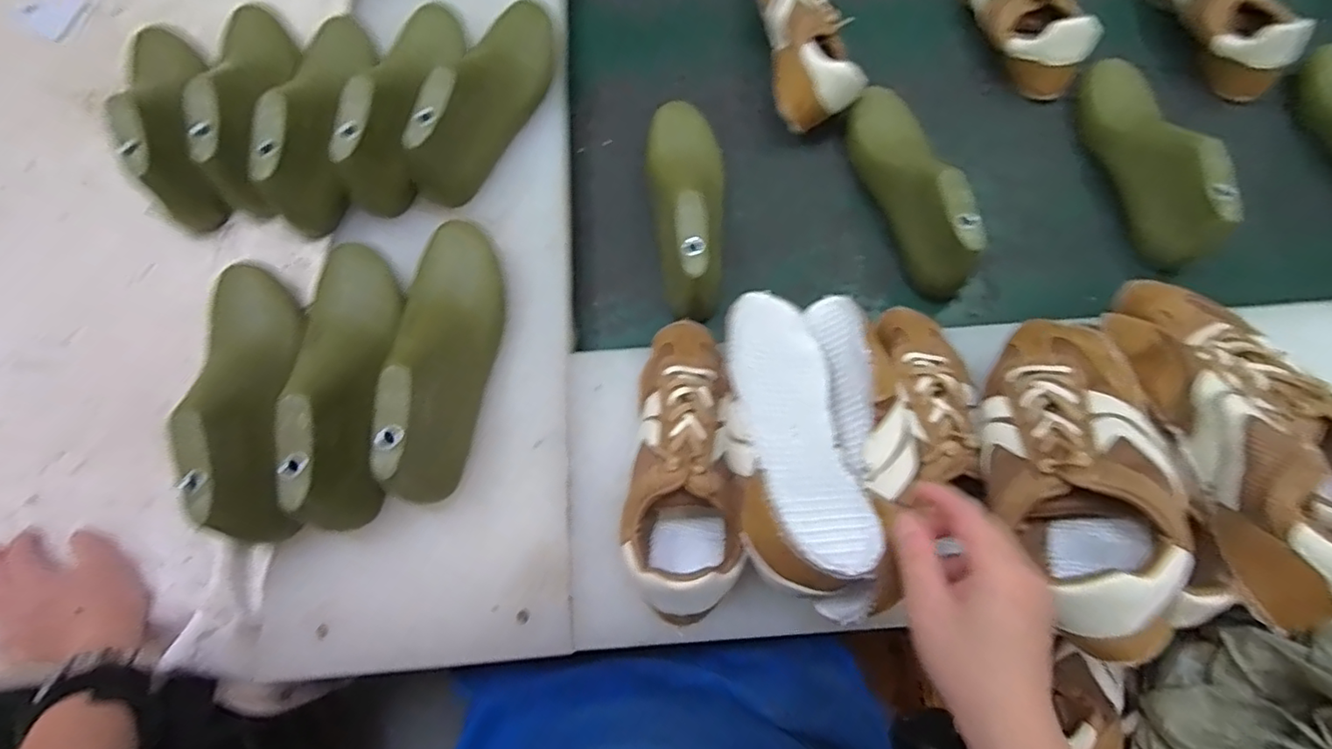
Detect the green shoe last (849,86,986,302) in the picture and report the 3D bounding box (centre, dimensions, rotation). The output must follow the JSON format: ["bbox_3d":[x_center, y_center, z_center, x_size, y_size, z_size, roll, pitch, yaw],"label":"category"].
[{"bbox_3d":[0.245,-0.192,0.580,0.069,0.094,0.236,-13,72,-3],"label":"green shoe last"}]

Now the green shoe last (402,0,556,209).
[{"bbox_3d":[-0.173,-0.279,0.570,0.075,0.091,0.236,16,73,6],"label":"green shoe last"}]

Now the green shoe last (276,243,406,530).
[{"bbox_3d":[-0.255,-0.002,0.473,0.078,0.091,0.239,-7,72,-1],"label":"green shoe last"}]

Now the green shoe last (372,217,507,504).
[{"bbox_3d":[-0.175,-0.026,0.478,0.071,0.090,0.249,-2,72,0],"label":"green shoe last"}]

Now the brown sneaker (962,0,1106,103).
[{"bbox_3d":[0.392,-0.425,0.673,0.079,0.069,0.236,-17,72,-4],"label":"brown sneaker"}]

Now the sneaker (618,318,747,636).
[{"bbox_3d":[0.013,0.061,0.457,0.077,0.069,0.225,2,72,2],"label":"sneaker"}]

